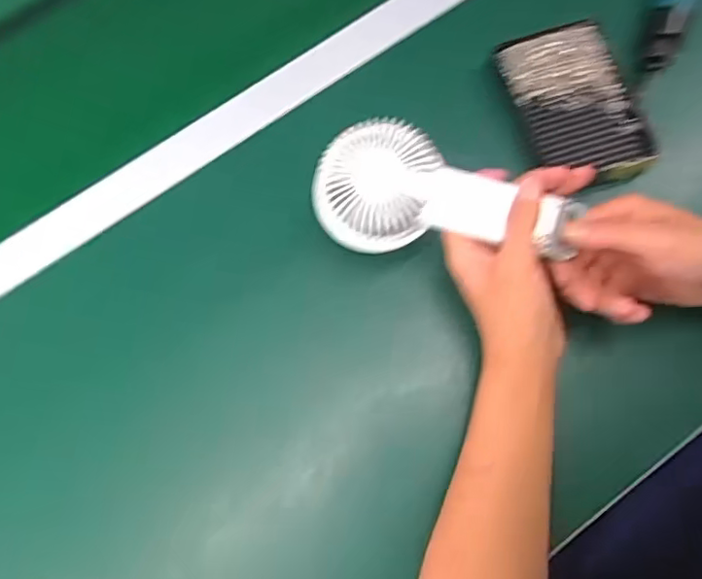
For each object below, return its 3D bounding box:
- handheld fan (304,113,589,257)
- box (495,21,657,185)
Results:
[{"bbox_3d":[0.063,-0.066,0.416,0.174,0.047,0.077,11,73,2],"label":"handheld fan"},{"bbox_3d":[0.186,-0.150,0.499,0.087,0.034,0.139,-18,73,-4],"label":"box"}]

